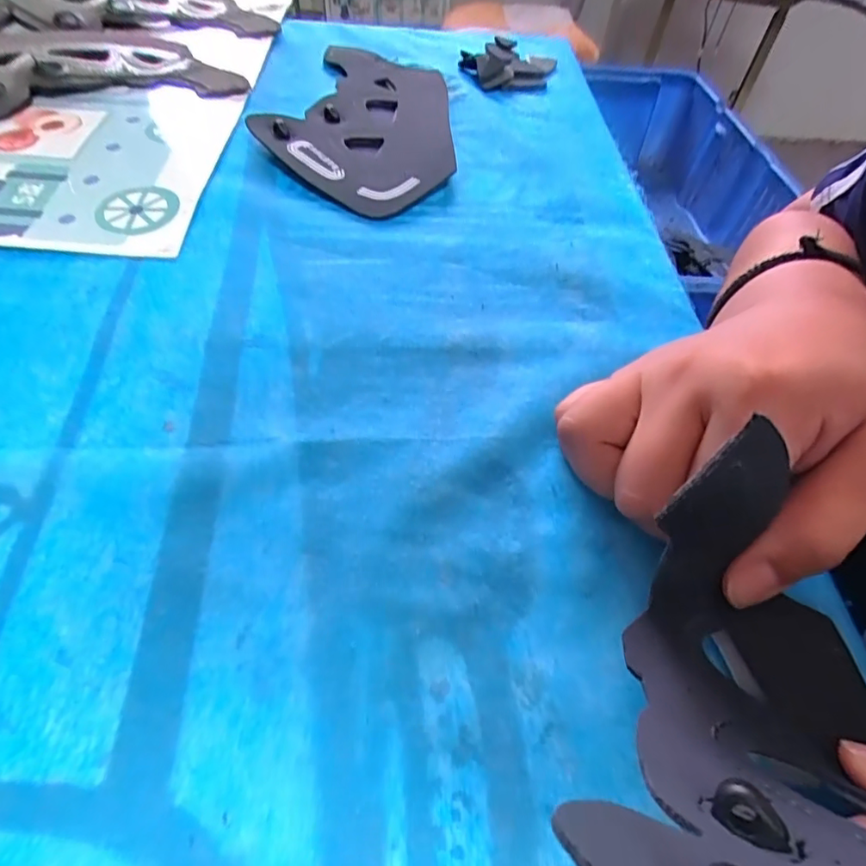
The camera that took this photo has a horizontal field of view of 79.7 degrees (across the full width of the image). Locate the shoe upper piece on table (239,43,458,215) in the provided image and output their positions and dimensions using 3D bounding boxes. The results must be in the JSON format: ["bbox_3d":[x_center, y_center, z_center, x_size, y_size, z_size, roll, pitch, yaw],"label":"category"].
[{"bbox_3d":[-0.046,-0.206,0.333,0.114,0.010,0.205,2,54,-3],"label":"shoe upper piece on table"}]

